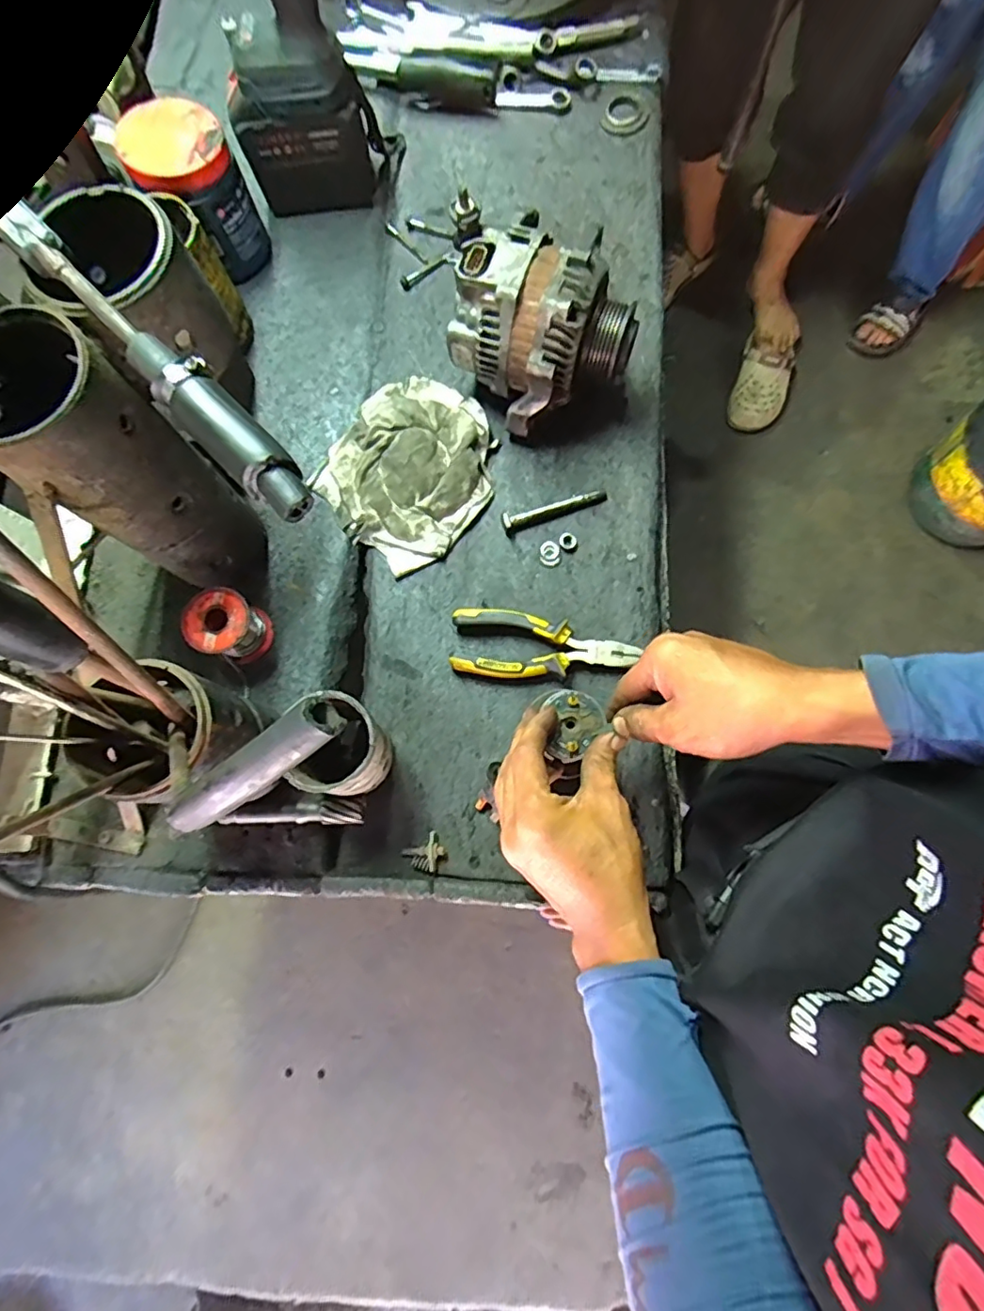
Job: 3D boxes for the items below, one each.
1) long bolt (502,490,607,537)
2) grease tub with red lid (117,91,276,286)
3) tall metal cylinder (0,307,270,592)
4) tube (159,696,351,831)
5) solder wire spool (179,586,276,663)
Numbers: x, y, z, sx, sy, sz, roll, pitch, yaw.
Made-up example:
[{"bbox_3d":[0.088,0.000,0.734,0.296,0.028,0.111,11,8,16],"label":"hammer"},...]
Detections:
[{"bbox_3d":[0.058,-0.138,0.537,0.100,0.014,0.016,-20,78,-2],"label":"long bolt"},{"bbox_3d":[-0.273,-0.432,0.533,0.082,0.116,0.090,0,78,2],"label":"grease tub with red lid"},{"bbox_3d":[-0.253,-0.127,0.412,0.099,0.216,0.082,40,83,9],"label":"tall metal cylinder"},{"bbox_3d":[-0.092,0.045,0.218,0.083,0.014,0.017,-34,80,14],"label":"tube"},{"bbox_3d":[-0.221,-0.024,0.485,0.050,0.053,0.053,0,78,2],"label":"solder wire spool"}]

